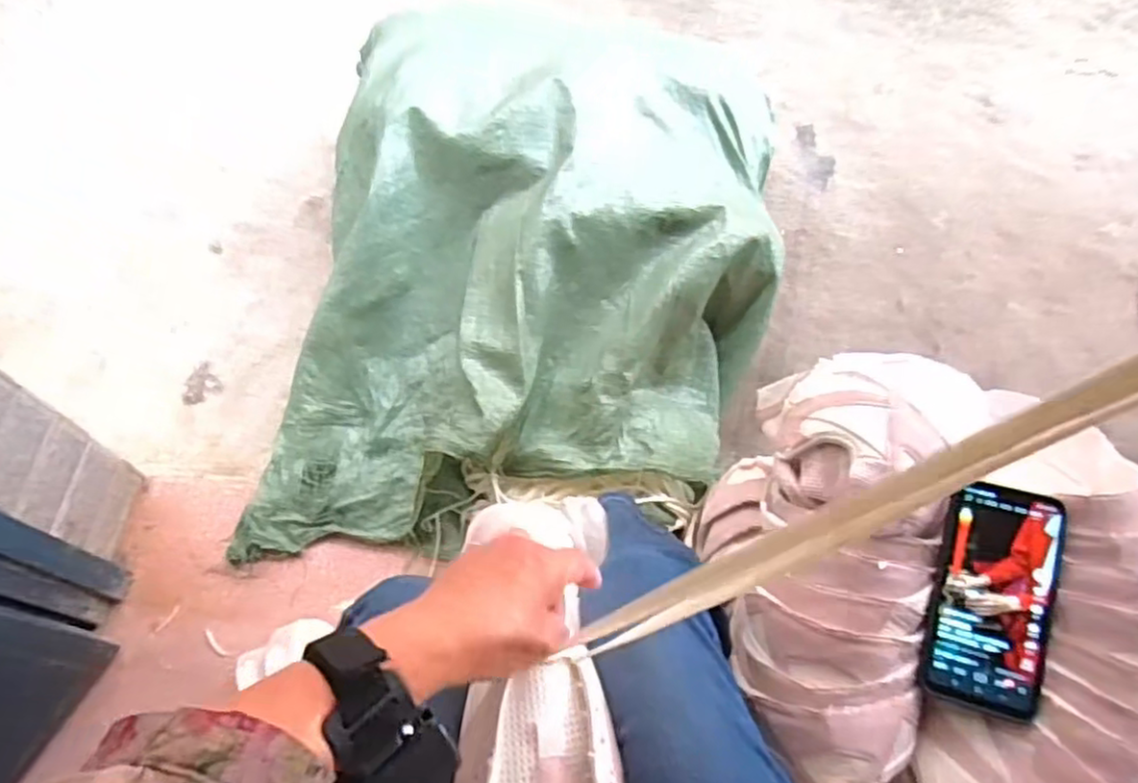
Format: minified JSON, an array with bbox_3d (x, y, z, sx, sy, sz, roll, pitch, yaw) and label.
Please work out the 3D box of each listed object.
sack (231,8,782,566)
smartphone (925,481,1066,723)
[{"bbox_3d":[-0.046,-0.167,0.975,0.648,0.262,0.819,7,62,4],"label":"sack"},{"bbox_3d":[0.321,0.154,0.513,0.078,0.015,0.162,14,80,10],"label":"smartphone"}]

